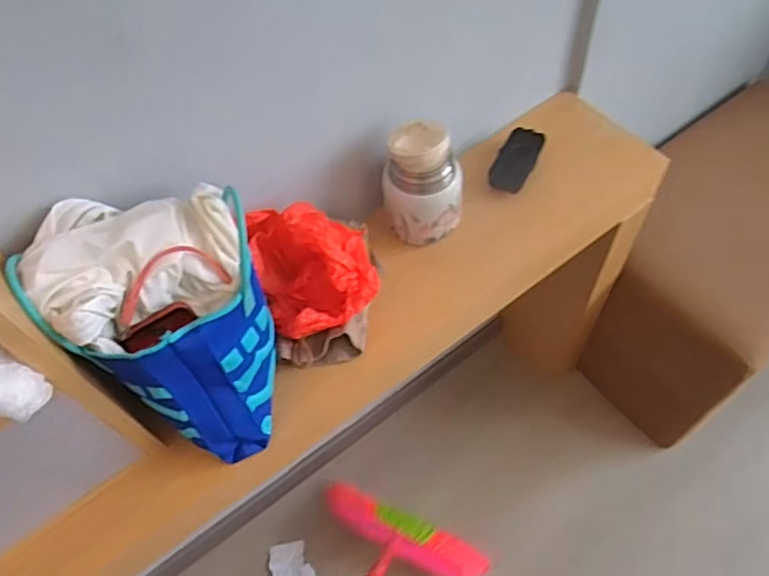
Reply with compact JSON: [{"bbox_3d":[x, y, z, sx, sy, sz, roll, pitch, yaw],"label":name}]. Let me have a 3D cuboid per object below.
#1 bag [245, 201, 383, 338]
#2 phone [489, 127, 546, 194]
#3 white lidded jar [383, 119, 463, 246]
[{"bbox_3d":[-0.080,-0.026,0.682,0.127,0.089,0.128,-16,58,-5],"label":"bag"},{"bbox_3d":[0.184,-0.179,0.837,0.051,0.009,0.110,20,62,17],"label":"phone"},{"bbox_3d":[0.048,-0.132,0.738,0.091,0.134,0.096,-2,58,4],"label":"white lidded jar"}]

